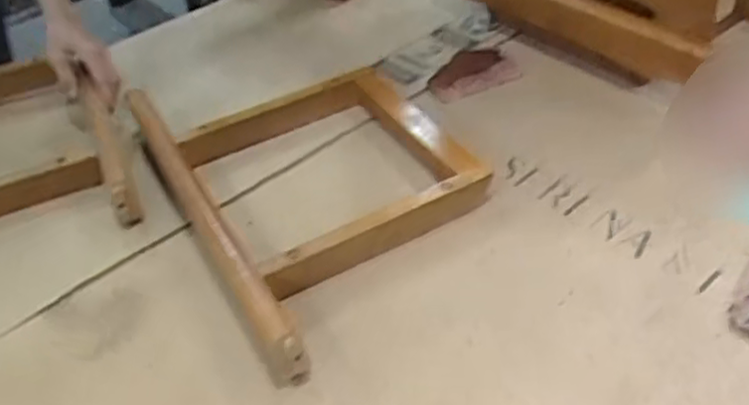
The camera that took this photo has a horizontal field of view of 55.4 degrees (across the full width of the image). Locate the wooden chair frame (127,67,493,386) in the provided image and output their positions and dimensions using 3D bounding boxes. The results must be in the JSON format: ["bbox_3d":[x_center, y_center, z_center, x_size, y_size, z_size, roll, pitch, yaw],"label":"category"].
[{"bbox_3d":[-0.064,-0.039,0.857,0.338,0.071,0.483,-24,46,-18],"label":"wooden chair frame"}]

